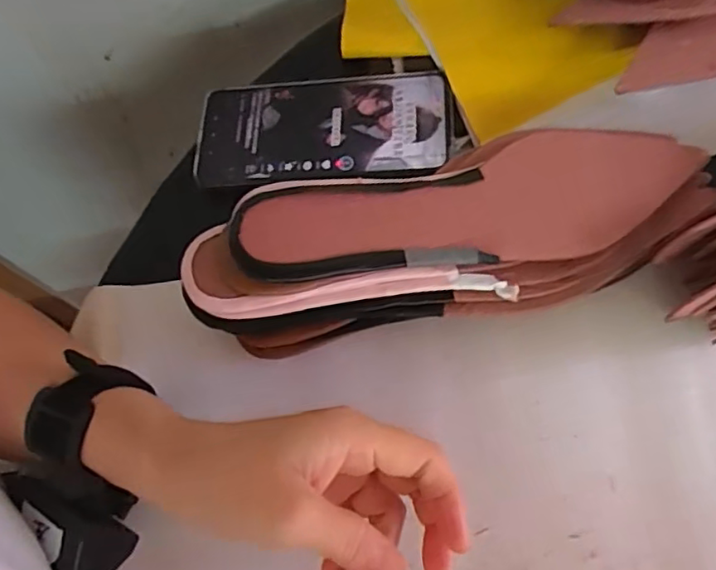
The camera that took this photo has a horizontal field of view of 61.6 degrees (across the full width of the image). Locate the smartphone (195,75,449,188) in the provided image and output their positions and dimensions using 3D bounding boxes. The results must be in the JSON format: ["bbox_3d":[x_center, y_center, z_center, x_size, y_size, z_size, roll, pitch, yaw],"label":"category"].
[{"bbox_3d":[-0.025,-0.098,0.384,0.162,0.007,0.074,-3,69,7],"label":"smartphone"}]

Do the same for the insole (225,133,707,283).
[{"bbox_3d":[0.061,-0.039,0.304,0.239,0.007,0.069,-12,64,-11],"label":"insole"}]

